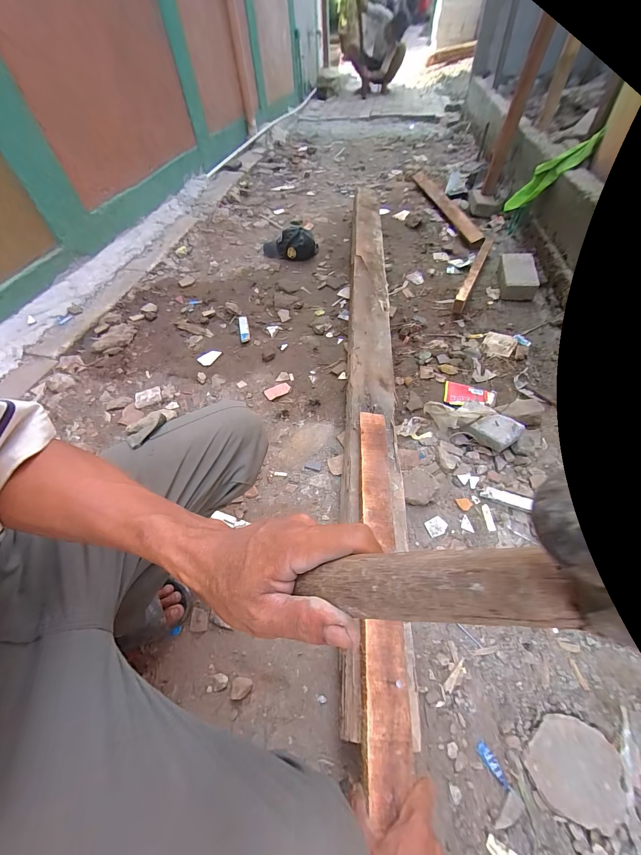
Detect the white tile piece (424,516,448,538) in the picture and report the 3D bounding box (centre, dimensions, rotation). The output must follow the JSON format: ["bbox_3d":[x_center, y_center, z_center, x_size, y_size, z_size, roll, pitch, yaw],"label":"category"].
[{"bbox_3d":[0.246,0.210,0.668,0.045,0.005,0.036,-21,54,-11],"label":"white tile piece"}]

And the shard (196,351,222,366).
[{"bbox_3d":[-0.373,-0.237,1.060,0.045,0.012,0.076,26,59,22],"label":"shard"}]

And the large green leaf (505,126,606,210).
[{"bbox_3d":[0.834,-0.930,1.167,0.080,0.309,0.061,42,57,-17],"label":"large green leaf"}]

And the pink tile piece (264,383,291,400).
[{"bbox_3d":[-0.128,-0.109,0.945,0.076,0.009,0.040,-23,54,-13],"label":"pink tile piece"}]

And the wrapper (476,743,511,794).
[{"bbox_3d":[0.250,0.487,0.453,0.018,0.007,0.050,-30,56,-18],"label":"wrapper"}]

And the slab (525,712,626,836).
[{"bbox_3d":[0.357,0.478,0.445,0.114,0.013,0.106,10,54,12],"label":"slab"}]

